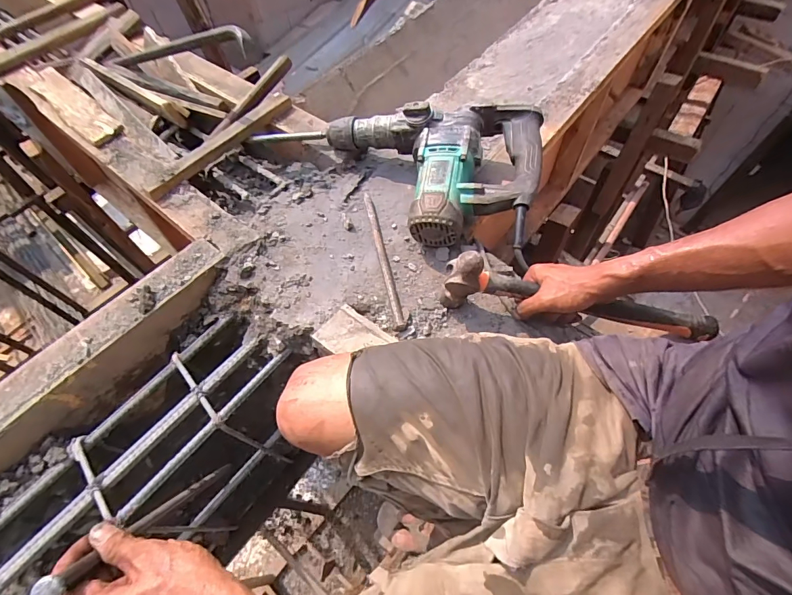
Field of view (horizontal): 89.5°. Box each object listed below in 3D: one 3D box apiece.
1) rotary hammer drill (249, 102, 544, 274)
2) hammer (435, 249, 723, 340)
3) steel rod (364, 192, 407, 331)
[{"bbox_3d":[-0.033,-0.206,0.656,0.501,0.115,0.231,9,60,9],"label":"rotary hammer drill"},{"bbox_3d":[0.242,0.008,0.531,0.355,0.107,0.026,11,59,-1],"label":"hammer"},{"bbox_3d":[-0.021,-0.067,0.631,0.015,0.019,0.265,-12,59,-4],"label":"steel rod"}]

